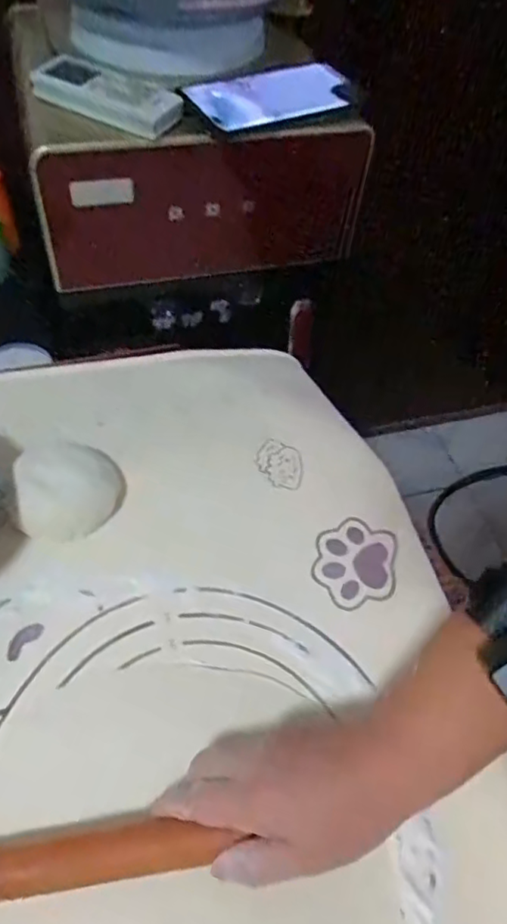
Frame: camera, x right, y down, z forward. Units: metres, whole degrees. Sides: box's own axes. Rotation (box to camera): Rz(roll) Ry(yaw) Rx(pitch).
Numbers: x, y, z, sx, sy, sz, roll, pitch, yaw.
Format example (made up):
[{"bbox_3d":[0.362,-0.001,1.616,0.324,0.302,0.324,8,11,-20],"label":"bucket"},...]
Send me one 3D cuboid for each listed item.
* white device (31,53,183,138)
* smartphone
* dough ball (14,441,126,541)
[{"bbox_3d":[-0.115,-0.290,0.474,0.119,0.020,0.051,25,56,14],"label":"white device"},{"bbox_3d":[0.017,-0.308,0.500,0.145,0.013,0.063,-23,78,-18],"label":"smartphone"},{"bbox_3d":[-0.146,0.019,0.479,0.079,0.033,0.073,2,54,-3],"label":"dough ball"}]

